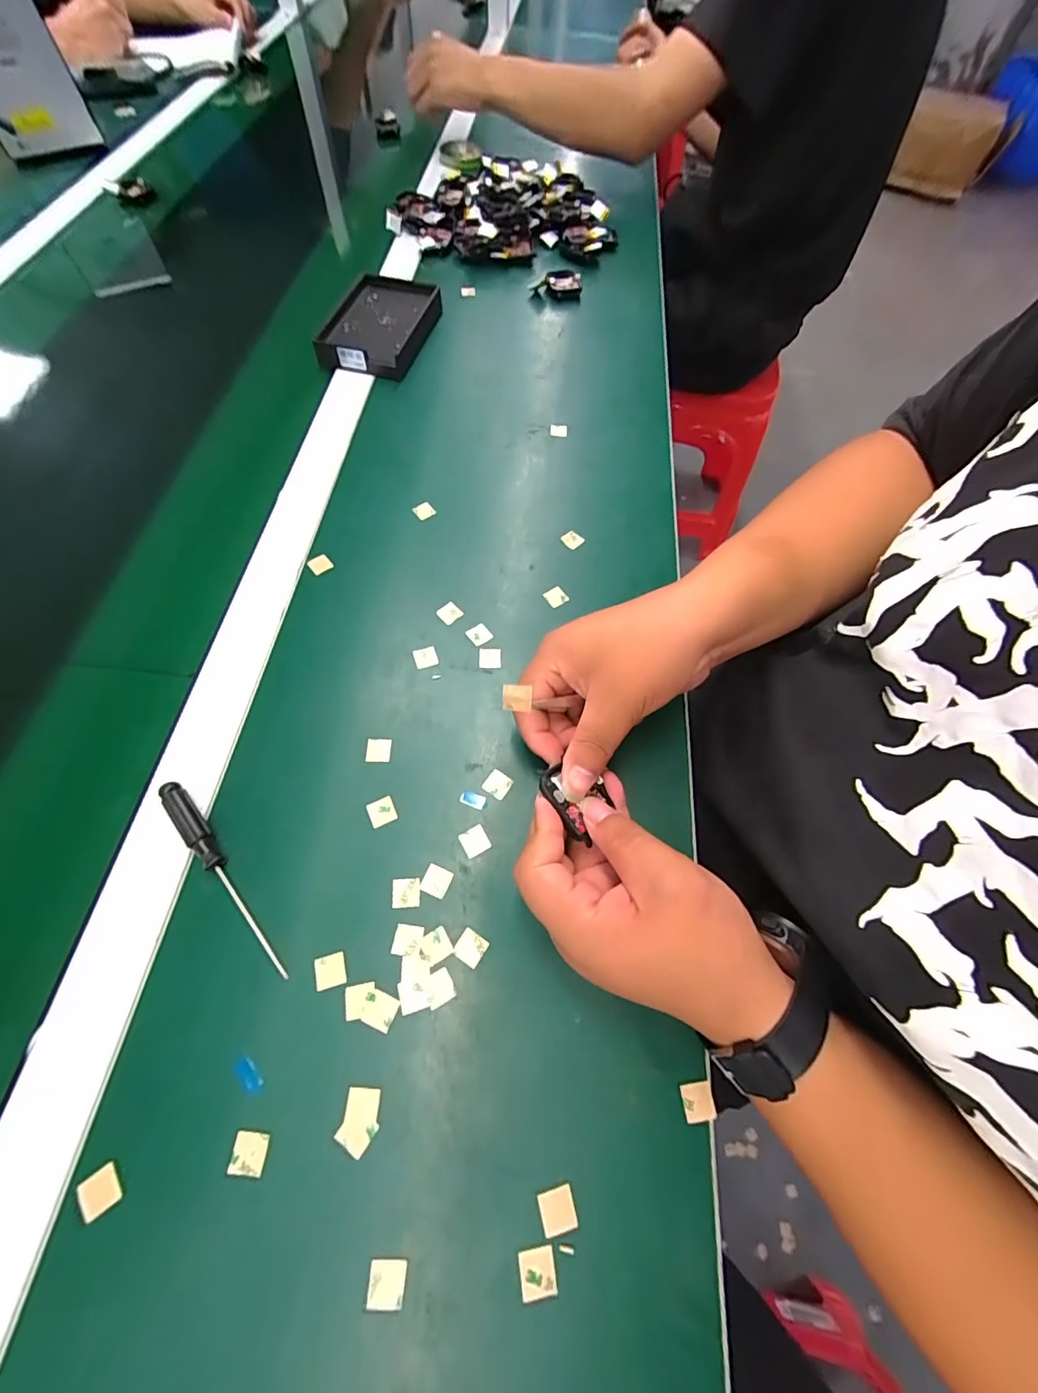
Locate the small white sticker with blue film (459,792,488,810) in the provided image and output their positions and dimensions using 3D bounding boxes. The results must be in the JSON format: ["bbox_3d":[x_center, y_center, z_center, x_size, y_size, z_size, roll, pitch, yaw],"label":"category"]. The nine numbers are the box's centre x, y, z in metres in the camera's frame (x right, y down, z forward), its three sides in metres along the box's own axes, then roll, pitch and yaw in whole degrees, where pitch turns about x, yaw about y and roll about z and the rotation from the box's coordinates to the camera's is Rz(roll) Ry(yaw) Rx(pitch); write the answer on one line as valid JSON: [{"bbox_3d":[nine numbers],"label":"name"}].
[{"bbox_3d":[-0.028,0.065,0.308,0.017,0.004,0.009,18,64,6],"label":"small white sticker with blue film"}]

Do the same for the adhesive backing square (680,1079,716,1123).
[{"bbox_3d":[0.091,0.205,0.247,0.015,0.004,0.015,-7,51,1],"label":"adhesive backing square"}]

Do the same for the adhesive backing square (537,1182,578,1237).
[{"bbox_3d":[0.018,0.237,0.225,0.016,0.004,0.015,-13,65,-9],"label":"adhesive backing square"}]

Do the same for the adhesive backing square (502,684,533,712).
[{"bbox_3d":[-0.001,0.001,0.259,0.015,0.015,0.004,3,27,2],"label":"adhesive backing square"}]

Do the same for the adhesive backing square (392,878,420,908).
[{"bbox_3d":[-0.065,0.114,0.283,0.016,0.004,0.016,-3,64,-6],"label":"adhesive backing square"}]

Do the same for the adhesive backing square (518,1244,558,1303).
[{"bbox_3d":[0.008,0.256,0.217,0.016,0.004,0.015,-3,52,-9],"label":"adhesive backing square"}]

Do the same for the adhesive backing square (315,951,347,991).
[{"bbox_3d":[-0.102,0.148,0.264,0.016,0.004,0.016,-13,60,-9],"label":"adhesive backing square"}]

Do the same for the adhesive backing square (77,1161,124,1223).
[{"bbox_3d":[-0.190,0.224,0.221,0.015,0.004,0.016,-34,70,-18],"label":"adhesive backing square"}]

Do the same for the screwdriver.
[{"bbox_3d":[-0.168,0.100,0.276,0.014,0.015,0.128,-37,71,-19],"label":"screwdriver"}]

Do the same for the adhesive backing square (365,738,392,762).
[{"bbox_3d":[-0.092,0.035,0.320,0.015,0.004,0.016,3,66,-6],"label":"adhesive backing square"}]

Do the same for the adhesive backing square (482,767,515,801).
[{"bbox_3d":[-0.013,0.056,0.312,0.016,0.004,0.016,31,66,12],"label":"adhesive backing square"}]

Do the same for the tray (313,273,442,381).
[{"bbox_3d":[-0.144,-0.390,0.513,0.094,0.027,0.138,13,64,3],"label":"tray"}]

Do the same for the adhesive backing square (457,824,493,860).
[{"bbox_3d":[-0.027,0.088,0.298,0.016,0.004,0.016,-27,66,-13],"label":"adhesive backing square"}]

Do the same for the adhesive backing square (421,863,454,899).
[{"bbox_3d":[-0.048,0.108,0.287,0.016,0.004,0.016,22,65,8],"label":"adhesive backing square"}]

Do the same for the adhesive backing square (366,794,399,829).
[{"bbox_3d":[-0.085,0.071,0.303,0.016,0.004,0.017,-22,67,-15],"label":"adhesive backing square"}]

